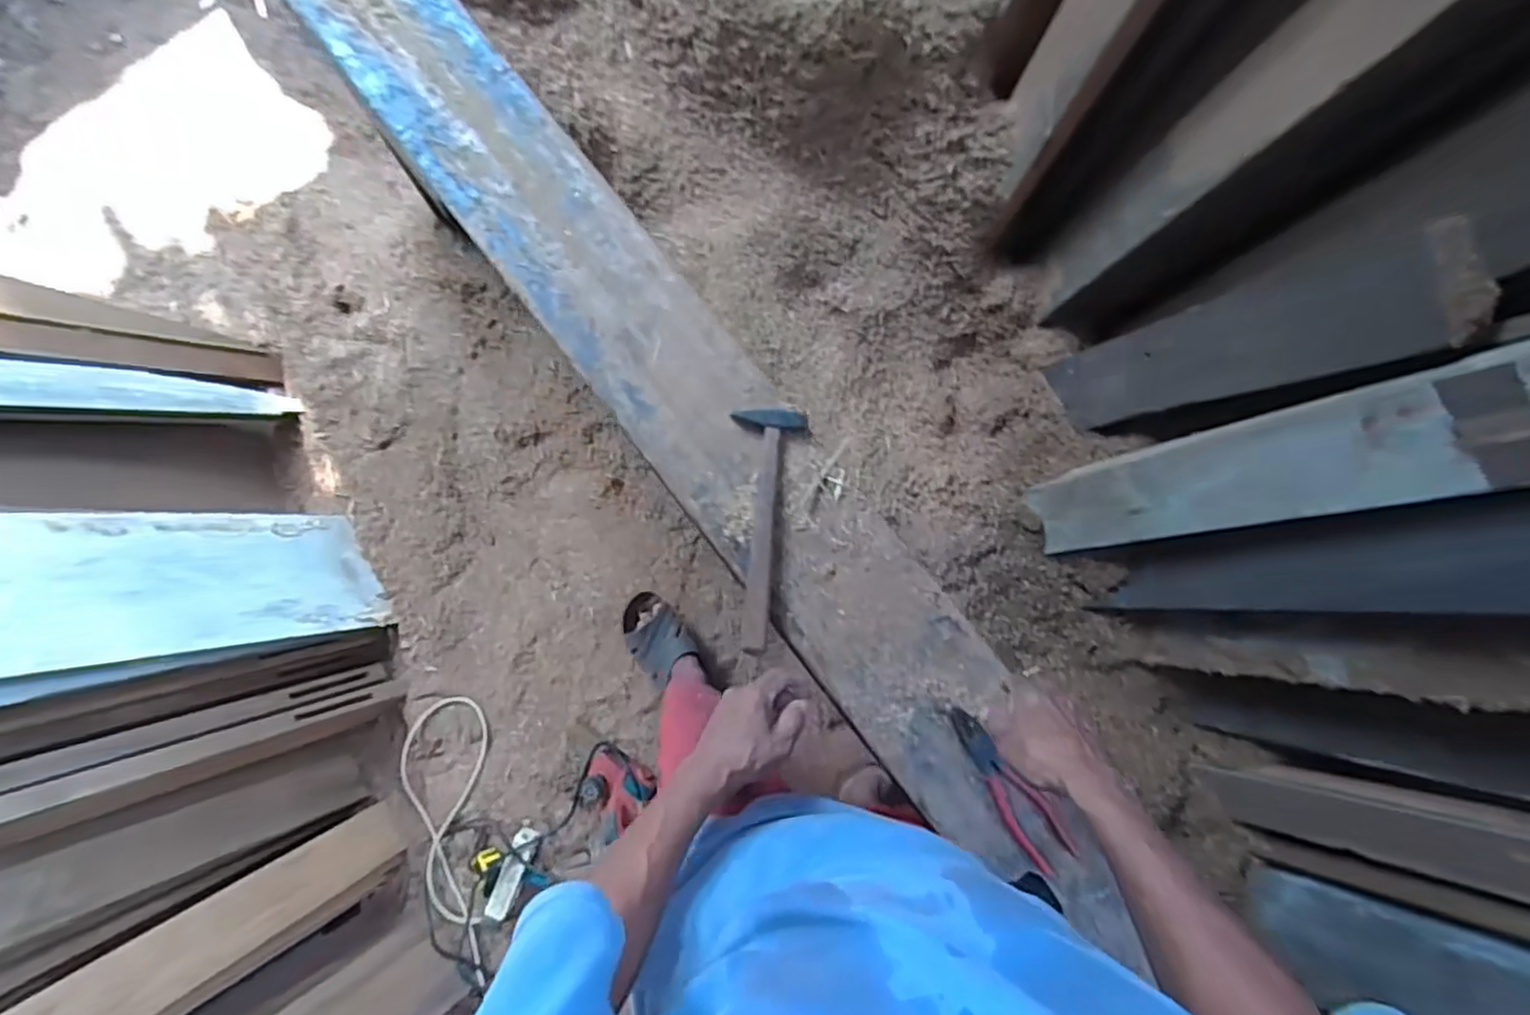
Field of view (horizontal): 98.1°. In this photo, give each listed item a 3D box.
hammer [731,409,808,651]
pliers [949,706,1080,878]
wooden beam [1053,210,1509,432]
[{"bbox_3d":[0.002,0.019,0.751,0.075,0.025,0.273,2,82,3],"label":"hammer"},{"bbox_3d":[0.264,0.304,0.722,0.050,0.011,0.191,-35,81,-2],"label":"pliers"},{"bbox_3d":[0.592,-0.205,0.858,0.070,0.513,0.138,-7,90,-17],"label":"wooden beam"}]

